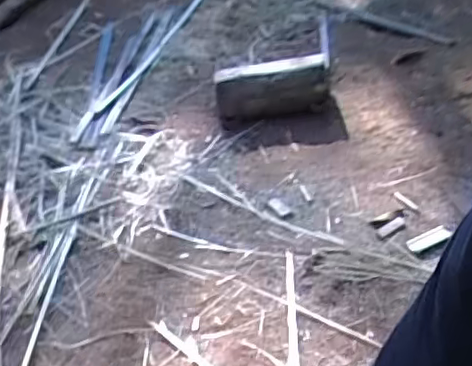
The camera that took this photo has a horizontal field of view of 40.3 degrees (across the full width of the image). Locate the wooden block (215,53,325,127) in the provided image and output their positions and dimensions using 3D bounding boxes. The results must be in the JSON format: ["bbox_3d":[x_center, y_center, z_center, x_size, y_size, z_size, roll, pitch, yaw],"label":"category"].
[{"bbox_3d":[0.097,-0.257,1.727,0.301,0.125,0.152,-8,34,-2],"label":"wooden block"}]

